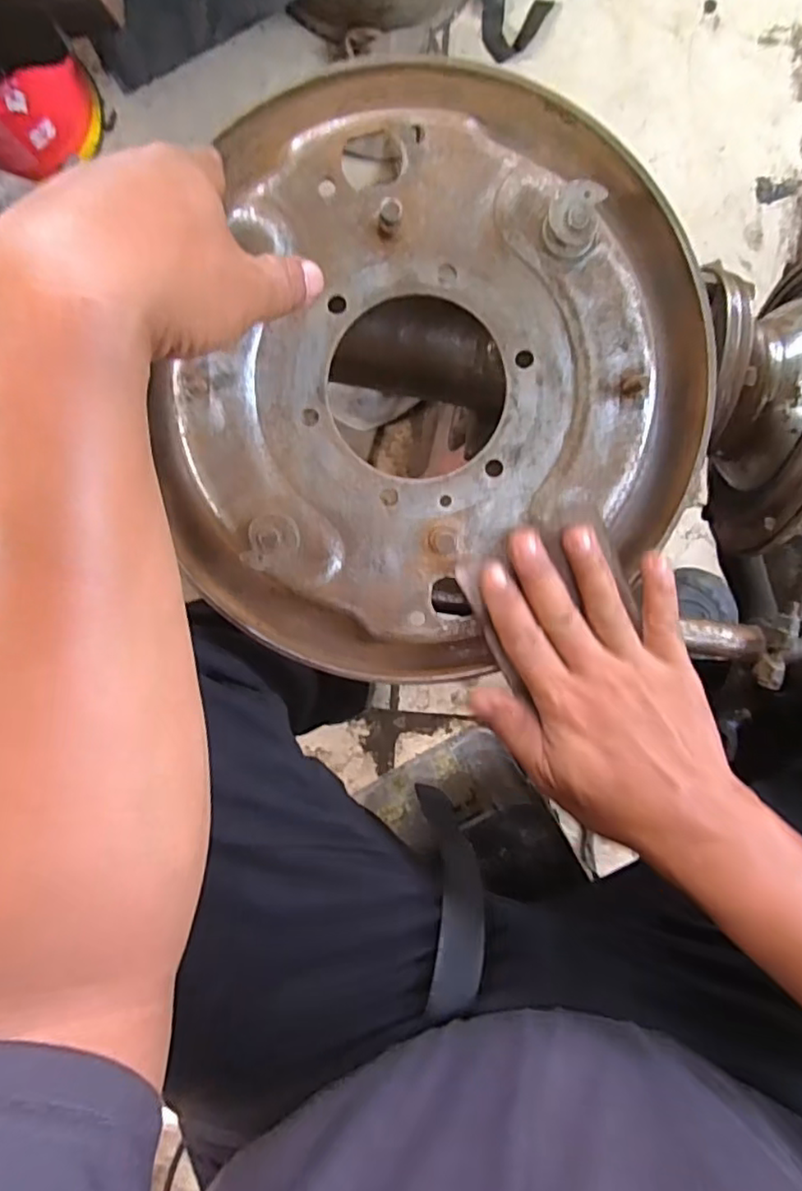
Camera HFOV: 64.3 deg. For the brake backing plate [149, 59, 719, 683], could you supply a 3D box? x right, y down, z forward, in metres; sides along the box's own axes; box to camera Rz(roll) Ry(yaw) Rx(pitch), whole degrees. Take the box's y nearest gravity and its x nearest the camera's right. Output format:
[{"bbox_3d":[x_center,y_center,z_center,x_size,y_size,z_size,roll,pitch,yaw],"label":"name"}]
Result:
[{"bbox_3d":[0.025,-0.102,0.331,0.268,0.037,0.300,18,95,-4],"label":"brake backing plate"}]

